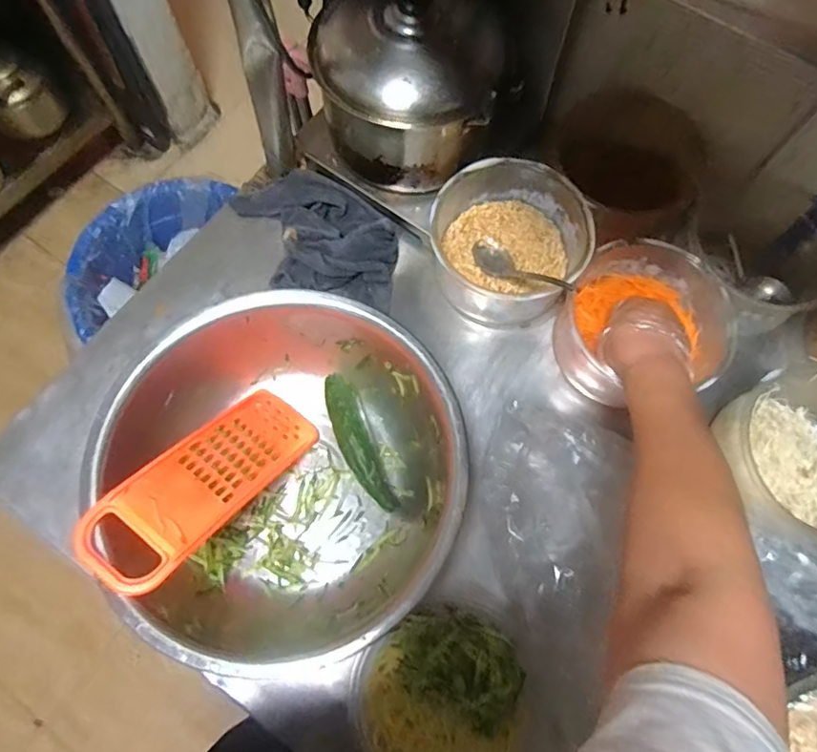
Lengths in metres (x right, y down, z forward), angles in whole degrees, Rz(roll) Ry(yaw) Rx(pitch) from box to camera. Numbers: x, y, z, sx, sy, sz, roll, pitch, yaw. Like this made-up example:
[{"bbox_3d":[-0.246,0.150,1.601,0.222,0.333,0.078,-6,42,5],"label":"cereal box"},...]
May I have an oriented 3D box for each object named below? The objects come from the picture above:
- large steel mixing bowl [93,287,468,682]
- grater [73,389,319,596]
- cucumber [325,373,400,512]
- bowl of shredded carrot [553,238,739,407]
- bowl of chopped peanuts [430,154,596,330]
[{"bbox_3d":[-0.105,0.087,0.549,0.317,0.121,0.289,0,71,-1],"label":"large steel mixing bowl"},{"bbox_3d":[-0.187,0.097,0.528,0.087,0.031,0.235,36,44,10],"label":"grater"},{"bbox_3d":[-0.053,0.071,0.587,0.036,0.033,0.153,-19,73,-8],"label":"cucumber"},{"bbox_3d":[0.261,-0.056,0.621,0.169,0.086,0.179,0,71,-1],"label":"bowl of shredded carrot"},{"bbox_3d":[0.113,-0.151,0.635,0.168,0.091,0.159,0,71,-1],"label":"bowl of chopped peanuts"}]

